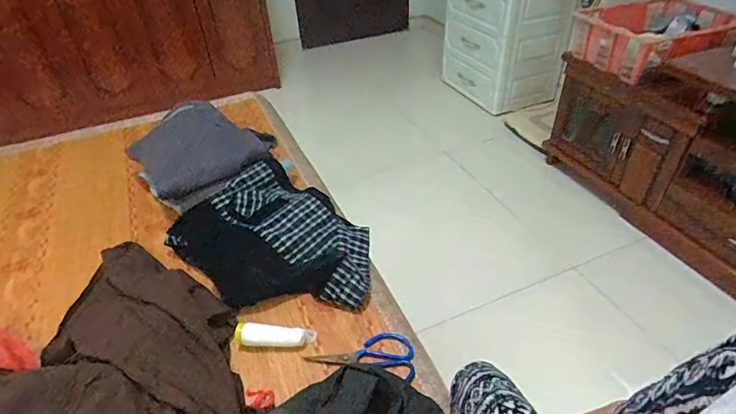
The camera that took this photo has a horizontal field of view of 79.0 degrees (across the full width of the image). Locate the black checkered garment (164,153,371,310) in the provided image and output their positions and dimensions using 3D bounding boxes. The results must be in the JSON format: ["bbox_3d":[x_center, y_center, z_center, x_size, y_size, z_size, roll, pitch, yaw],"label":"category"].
[{"bbox_3d":[-0.184,0.069,0.952,0.431,0.107,0.303,21,45,26],"label":"black checkered garment"}]

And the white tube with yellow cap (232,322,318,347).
[{"bbox_3d":[-0.168,0.234,0.807,0.140,0.033,0.039,0,40,3],"label":"white tube with yellow cap"}]

